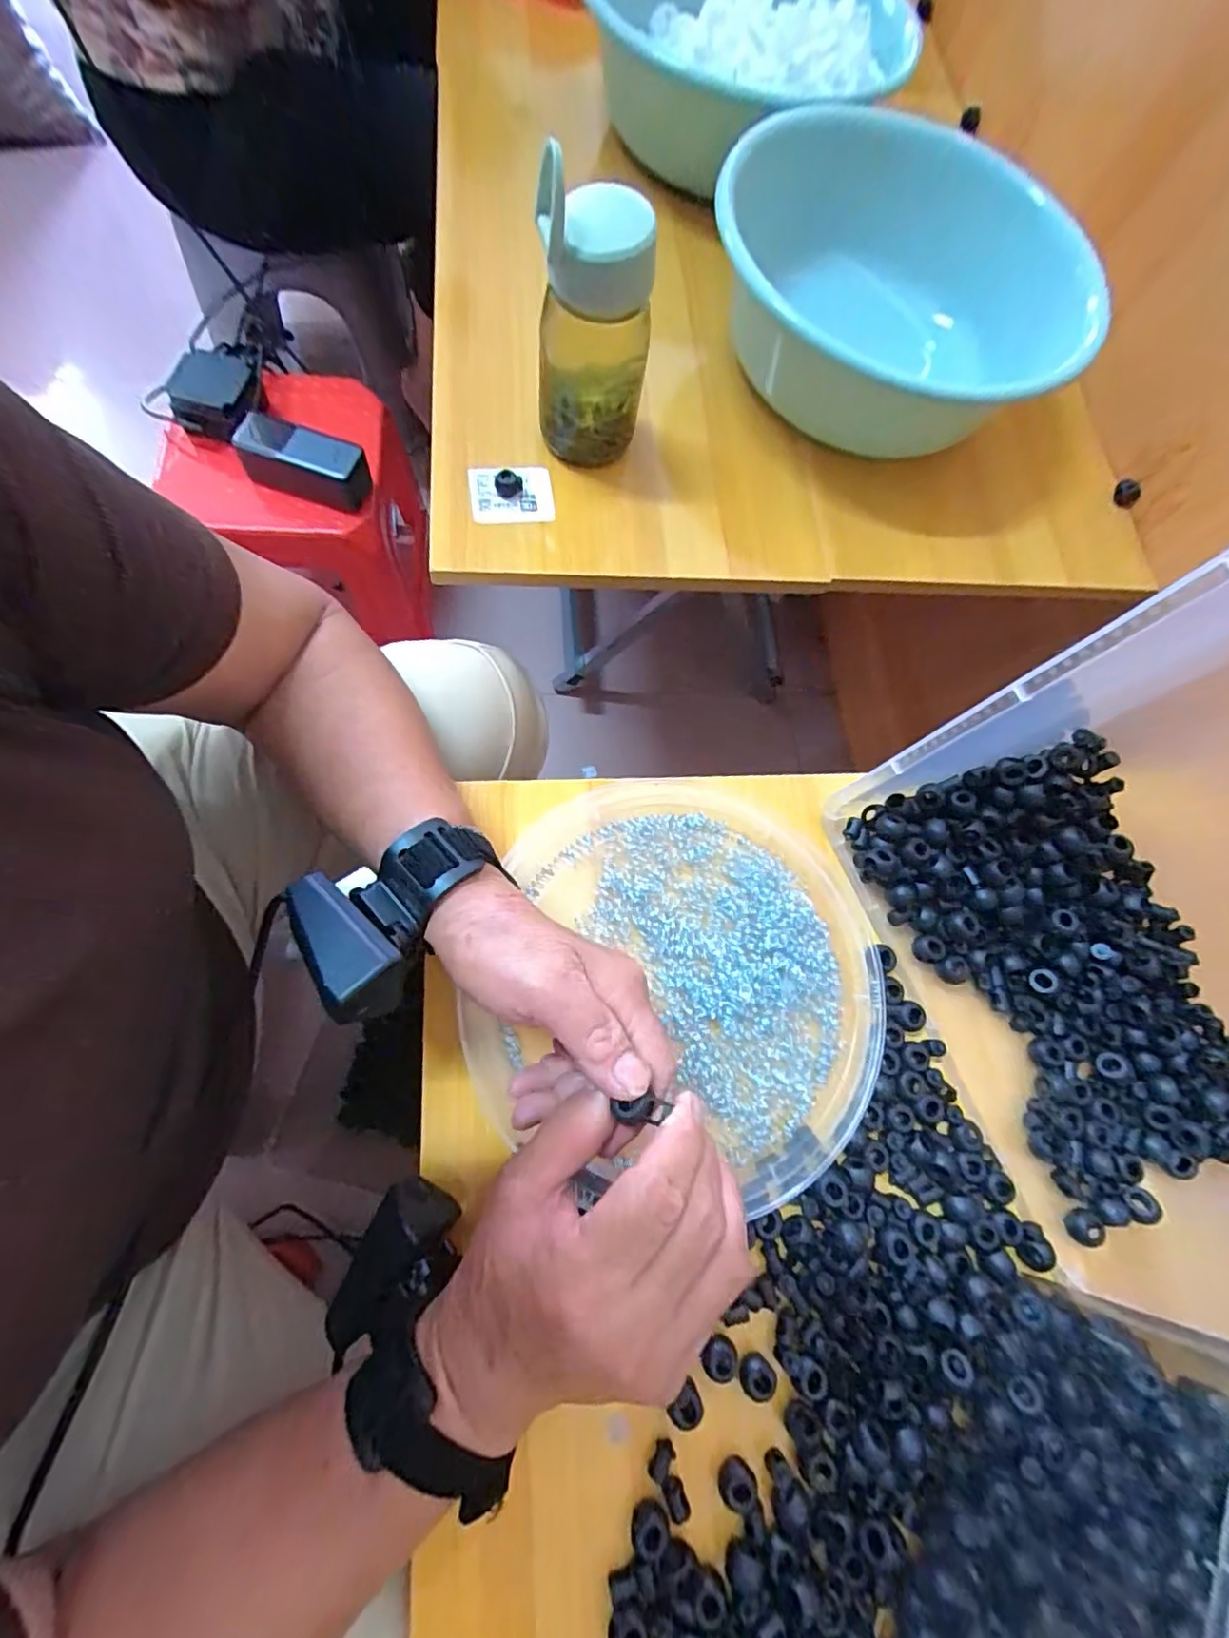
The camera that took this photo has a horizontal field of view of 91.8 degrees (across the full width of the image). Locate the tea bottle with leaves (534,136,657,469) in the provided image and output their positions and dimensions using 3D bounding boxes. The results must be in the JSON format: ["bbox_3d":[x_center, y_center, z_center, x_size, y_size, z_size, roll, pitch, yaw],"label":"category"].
[{"bbox_3d":[-0.015,-0.310,0.388,0.073,0.150,0.058,4,74,-5],"label":"tea bottle with leaves"}]

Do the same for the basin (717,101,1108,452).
[{"bbox_3d":[0.223,-0.431,0.512,0.276,0.149,0.261,2,72,-7],"label":"basin"}]

